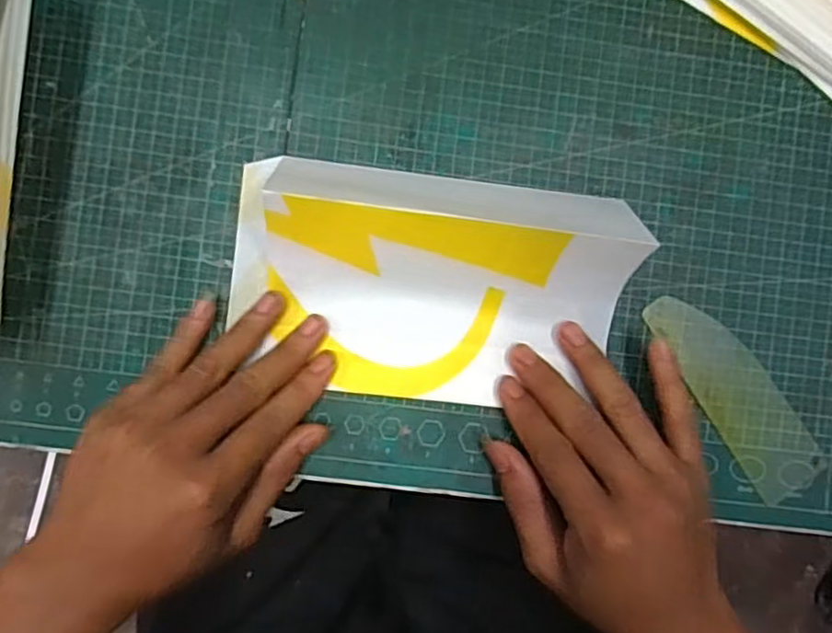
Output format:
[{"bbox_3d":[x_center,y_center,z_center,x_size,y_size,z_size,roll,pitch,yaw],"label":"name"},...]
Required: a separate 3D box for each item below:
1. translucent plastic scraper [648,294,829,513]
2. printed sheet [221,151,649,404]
[{"bbox_3d":[0.170,0.040,0.359,0.039,0.004,0.124,-34,93,-3],"label":"translucent plastic scraper"},{"bbox_3d":[0.006,-0.014,0.324,0.192,0.055,0.110,6,90,-4],"label":"printed sheet"}]

